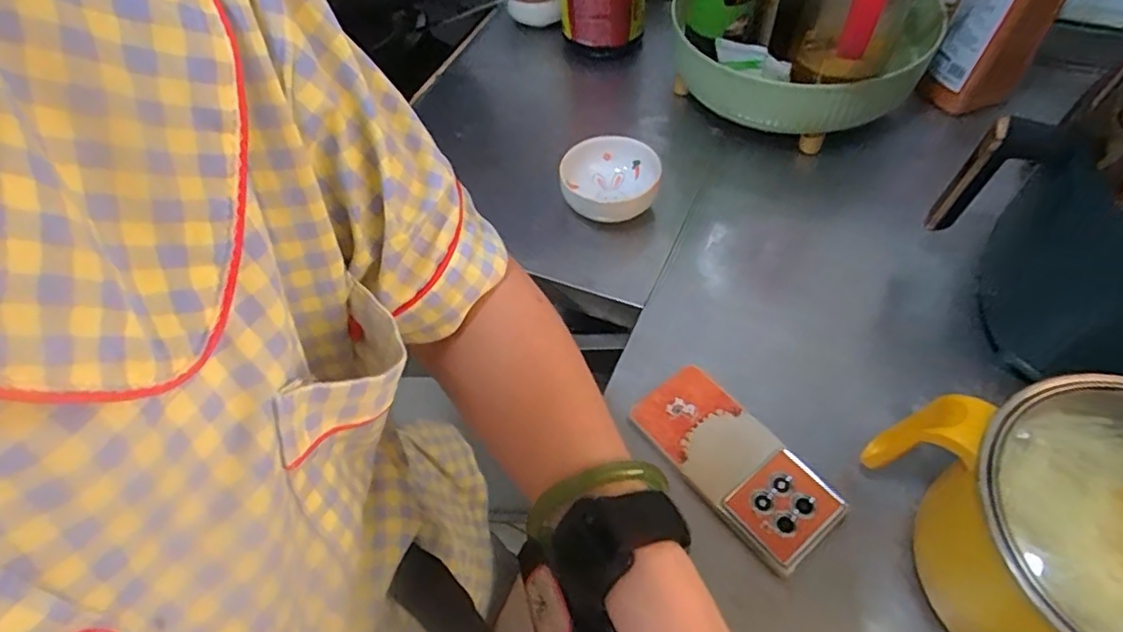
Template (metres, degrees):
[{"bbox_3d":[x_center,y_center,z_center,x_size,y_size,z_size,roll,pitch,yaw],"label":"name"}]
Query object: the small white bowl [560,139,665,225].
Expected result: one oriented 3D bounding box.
[{"bbox_3d":[0.049,-0.134,0.619,0.095,0.048,0.098,-2,55,3],"label":"small white bowl"}]

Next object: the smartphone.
[{"bbox_3d":[0.130,0.109,0.462,0.074,0.008,0.159,-37,61,-19],"label":"smartphone"}]

